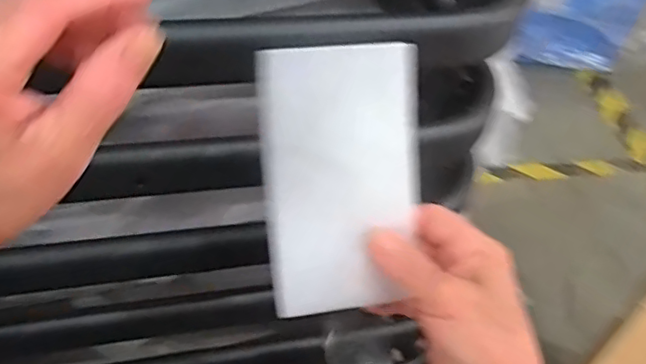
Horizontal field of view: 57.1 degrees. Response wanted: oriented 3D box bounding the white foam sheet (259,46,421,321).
[{"bbox_3d":[0.012,0.000,0.321,0.084,0.140,0.005,-5,10,-10],"label":"white foam sheet"}]

